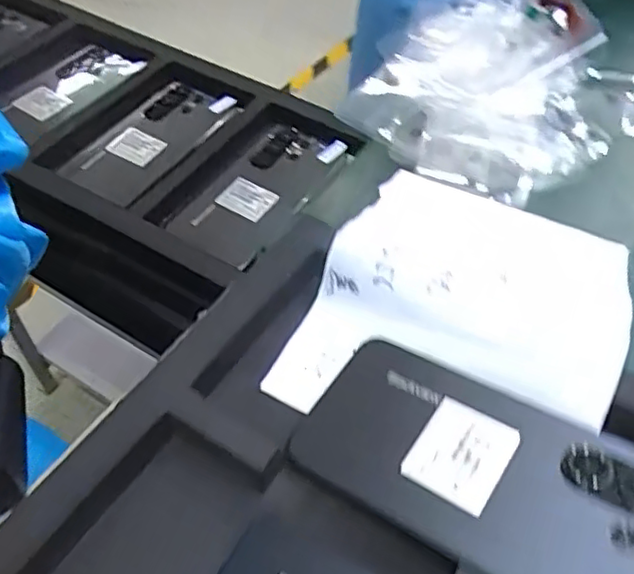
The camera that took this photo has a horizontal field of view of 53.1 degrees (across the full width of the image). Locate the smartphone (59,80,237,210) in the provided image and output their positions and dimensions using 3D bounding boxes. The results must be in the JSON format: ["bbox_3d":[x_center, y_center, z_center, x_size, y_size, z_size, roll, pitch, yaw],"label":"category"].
[{"bbox_3d":[-0.147,-0.134,0.566,0.083,0.012,0.165,28,56,14],"label":"smartphone"}]

